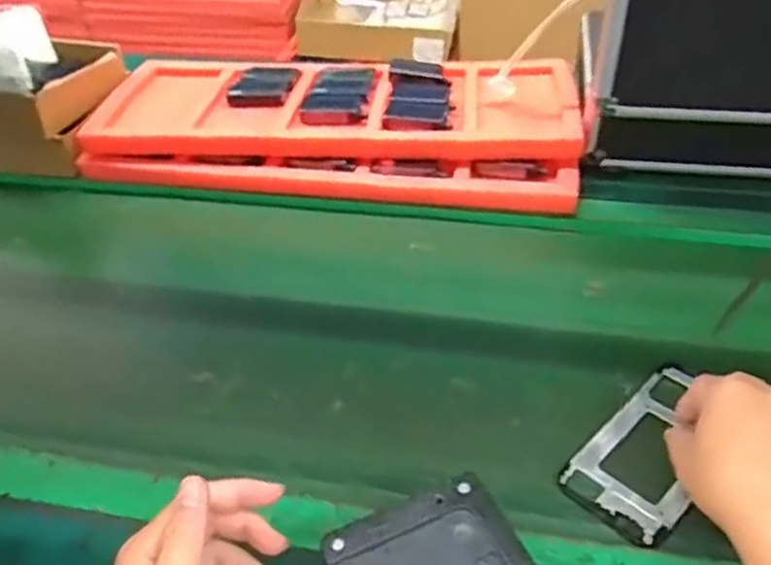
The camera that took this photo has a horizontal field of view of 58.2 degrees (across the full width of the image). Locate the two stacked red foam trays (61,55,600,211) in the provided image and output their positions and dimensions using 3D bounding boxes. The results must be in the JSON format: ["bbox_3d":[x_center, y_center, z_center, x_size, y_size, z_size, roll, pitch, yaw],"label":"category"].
[{"bbox_3d":[-0.059,-0.190,0.815,0.556,0.054,0.239,5,40,10],"label":"two stacked red foam trays"}]

